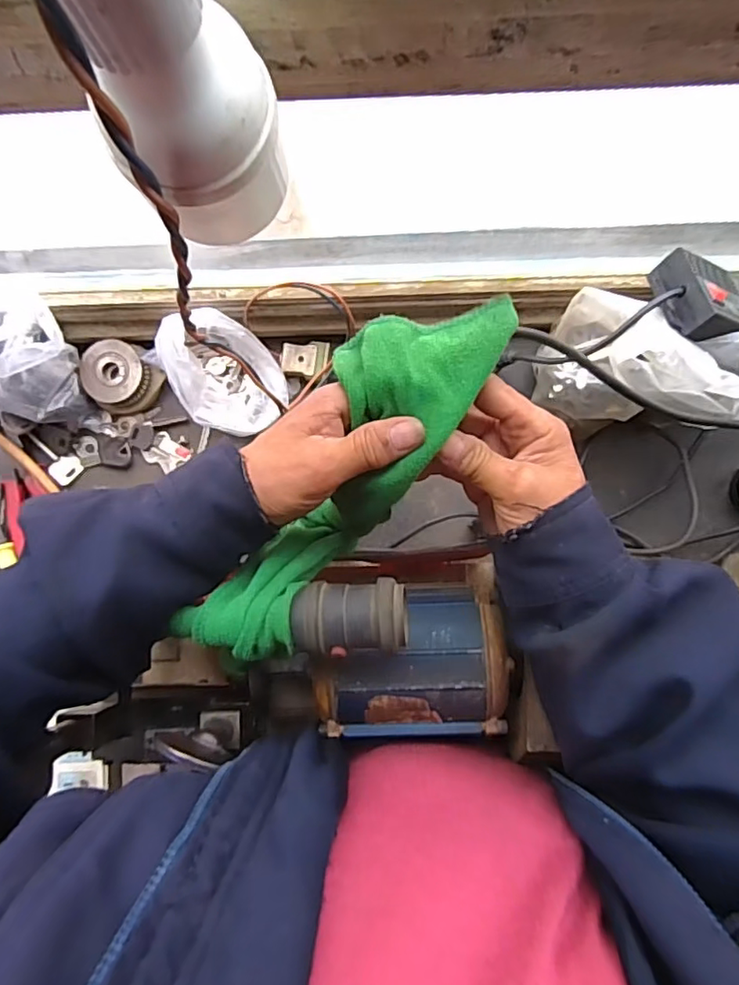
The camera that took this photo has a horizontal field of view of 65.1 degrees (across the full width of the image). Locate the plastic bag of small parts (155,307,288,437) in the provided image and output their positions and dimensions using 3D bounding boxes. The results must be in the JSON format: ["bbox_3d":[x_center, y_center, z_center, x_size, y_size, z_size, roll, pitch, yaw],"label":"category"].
[{"bbox_3d":[-0.129,-0.107,0.515,0.088,0.057,0.105,-26,89,1],"label":"plastic bag of small parts"}]

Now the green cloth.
[{"bbox_3d":[-0.011,-0.014,0.359,0.082,0.121,0.242,36,92,2],"label":"green cloth"}]

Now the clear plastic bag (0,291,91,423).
[{"bbox_3d":[-0.292,-0.114,0.478,0.092,0.110,0.097,19,90,2],"label":"clear plastic bag"}]

